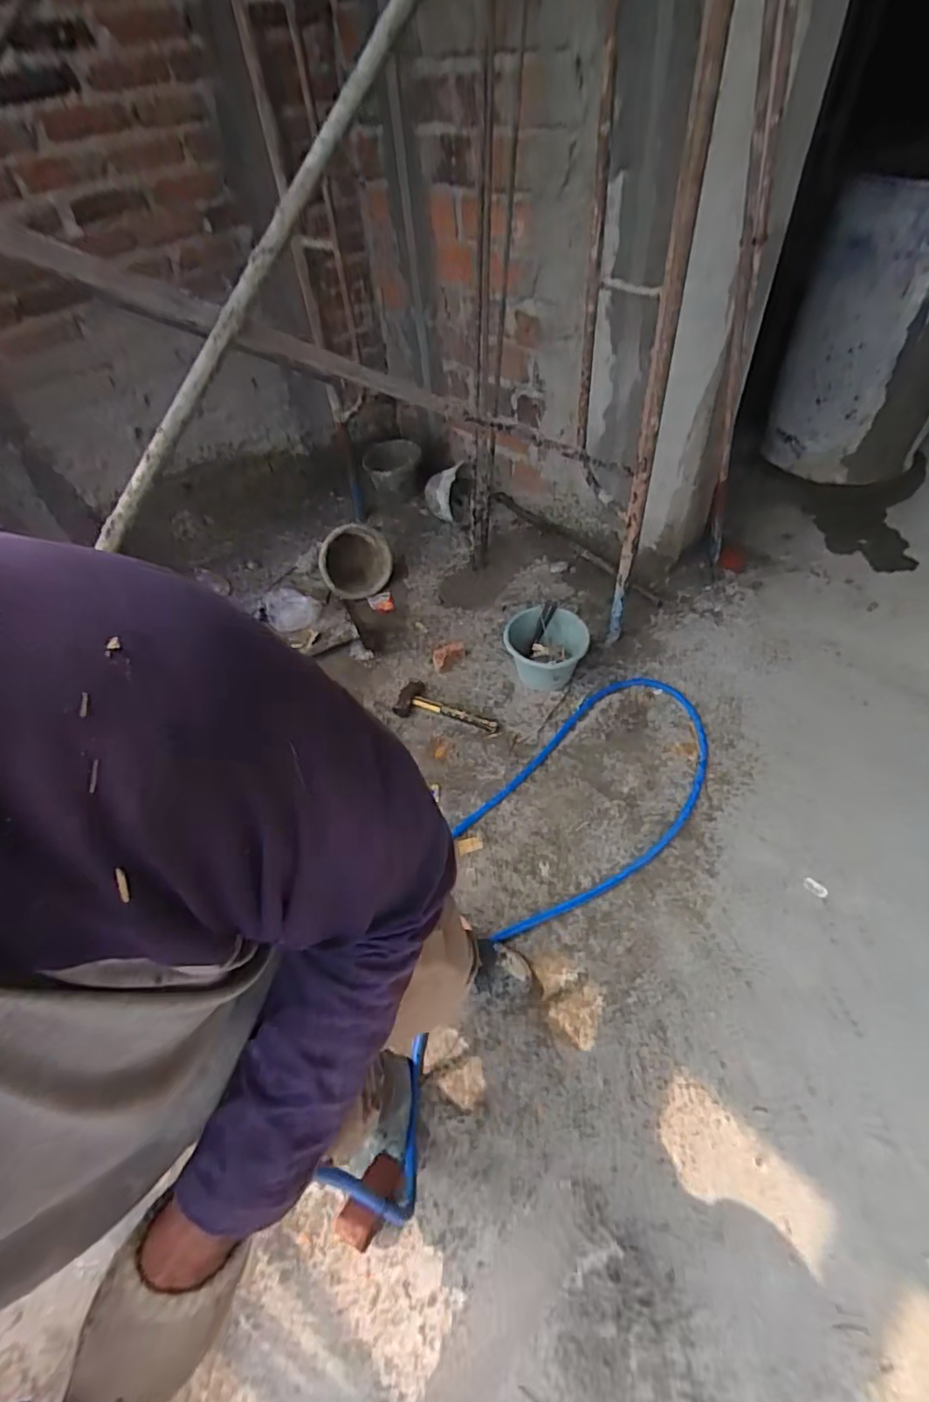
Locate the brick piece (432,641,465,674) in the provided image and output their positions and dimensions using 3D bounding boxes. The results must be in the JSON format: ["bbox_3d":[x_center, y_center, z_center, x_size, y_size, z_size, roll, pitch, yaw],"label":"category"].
[{"bbox_3d":[-0.049,-0.135,1.802,0.109,0.035,0.114,-7,51,0],"label":"brick piece"}]

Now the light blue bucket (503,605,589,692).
[{"bbox_3d":[0.234,-0.144,1.703,0.232,0.158,0.216,-3,51,3],"label":"light blue bucket"}]

